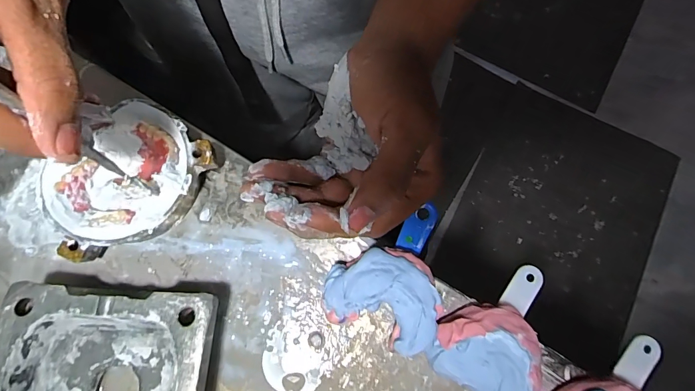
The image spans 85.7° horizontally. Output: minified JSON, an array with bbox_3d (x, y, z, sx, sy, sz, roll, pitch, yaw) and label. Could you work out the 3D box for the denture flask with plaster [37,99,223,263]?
[{"bbox_3d":[-0.160,-0.010,0.269,0.096,0.032,0.112,35,78,8],"label":"denture flask with plaster"}]

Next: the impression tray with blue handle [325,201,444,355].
[{"bbox_3d":[0.031,0.049,0.262,0.074,0.035,0.099,22,76,5],"label":"impression tray with blue handle"}]

